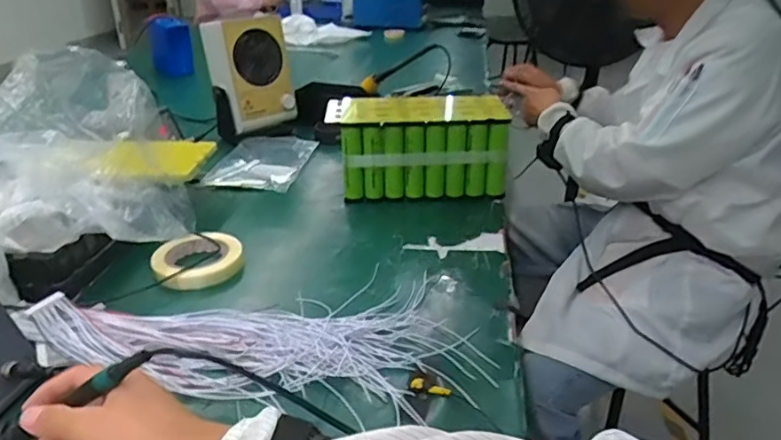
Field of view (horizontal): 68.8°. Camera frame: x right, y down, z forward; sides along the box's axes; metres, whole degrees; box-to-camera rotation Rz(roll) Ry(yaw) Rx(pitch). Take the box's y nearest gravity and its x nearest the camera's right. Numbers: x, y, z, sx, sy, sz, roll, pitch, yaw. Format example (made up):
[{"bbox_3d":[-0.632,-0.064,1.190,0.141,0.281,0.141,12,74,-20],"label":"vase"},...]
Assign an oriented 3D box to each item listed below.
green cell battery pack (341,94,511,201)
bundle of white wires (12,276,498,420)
[{"bbox_3d":[0.058,-0.124,0.988,0.278,0.151,0.122,2,28,-1],"label":"green cell battery pack"},{"bbox_3d":[-0.150,0.121,0.635,0.482,0.026,0.185,4,28,5],"label":"bundle of white wires"}]

